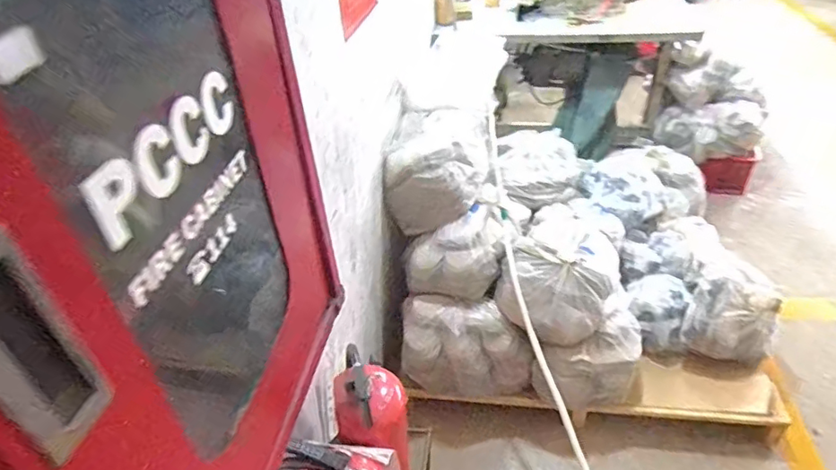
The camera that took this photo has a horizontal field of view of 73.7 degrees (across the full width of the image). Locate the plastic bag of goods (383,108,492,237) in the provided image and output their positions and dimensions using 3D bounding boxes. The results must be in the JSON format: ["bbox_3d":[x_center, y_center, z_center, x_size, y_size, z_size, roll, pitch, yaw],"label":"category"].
[{"bbox_3d":[0.079,-0.221,1.815,0.285,0.257,0.440,5,38,11],"label":"plastic bag of goods"}]

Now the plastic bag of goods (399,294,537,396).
[{"bbox_3d":[0.144,0.322,1.659,0.375,0.240,0.191,-1,38,3],"label":"plastic bag of goods"}]

